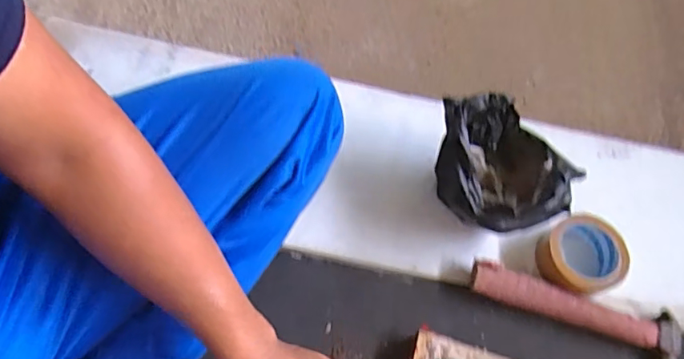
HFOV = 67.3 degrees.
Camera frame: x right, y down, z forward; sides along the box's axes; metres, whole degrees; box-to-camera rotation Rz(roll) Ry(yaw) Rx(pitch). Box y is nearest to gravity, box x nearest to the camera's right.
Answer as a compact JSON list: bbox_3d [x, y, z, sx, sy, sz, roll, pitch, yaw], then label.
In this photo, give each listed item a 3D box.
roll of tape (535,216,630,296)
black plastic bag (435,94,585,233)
[{"bbox_3d":[0.307,0.099,0.656,0.100,0.060,0.092,3,63,-5],"label":"roll of tape"},{"bbox_3d":[0.192,-0.003,0.656,0.153,0.152,0.148,9,63,-1],"label":"black plastic bag"}]

